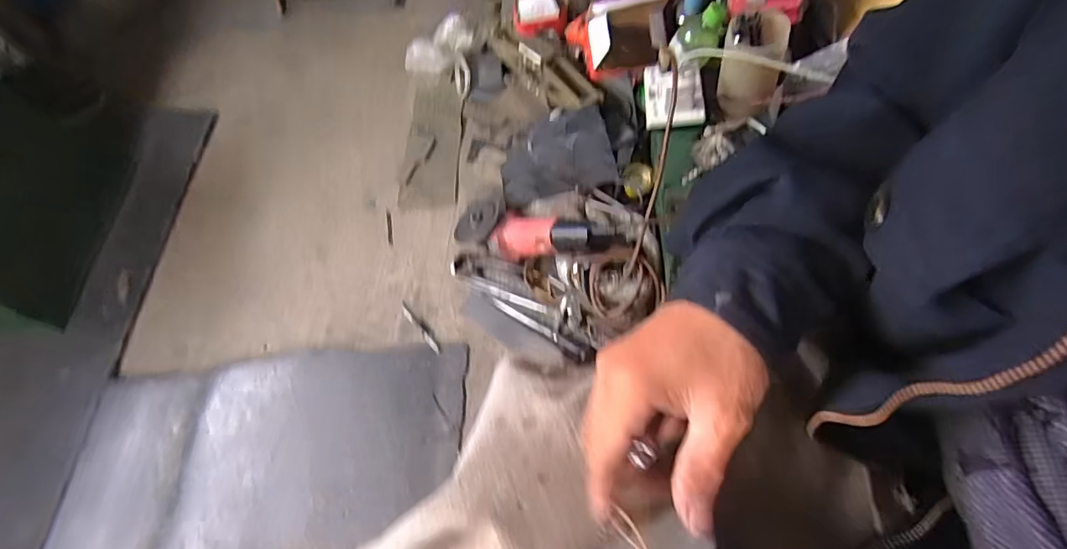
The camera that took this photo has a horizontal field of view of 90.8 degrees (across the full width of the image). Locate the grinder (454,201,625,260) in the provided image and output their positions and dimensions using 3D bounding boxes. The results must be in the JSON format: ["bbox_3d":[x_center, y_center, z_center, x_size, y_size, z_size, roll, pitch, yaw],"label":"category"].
[{"bbox_3d":[0.010,-0.064,0.854,0.296,0.074,0.084,9,58,34],"label":"grinder"}]

